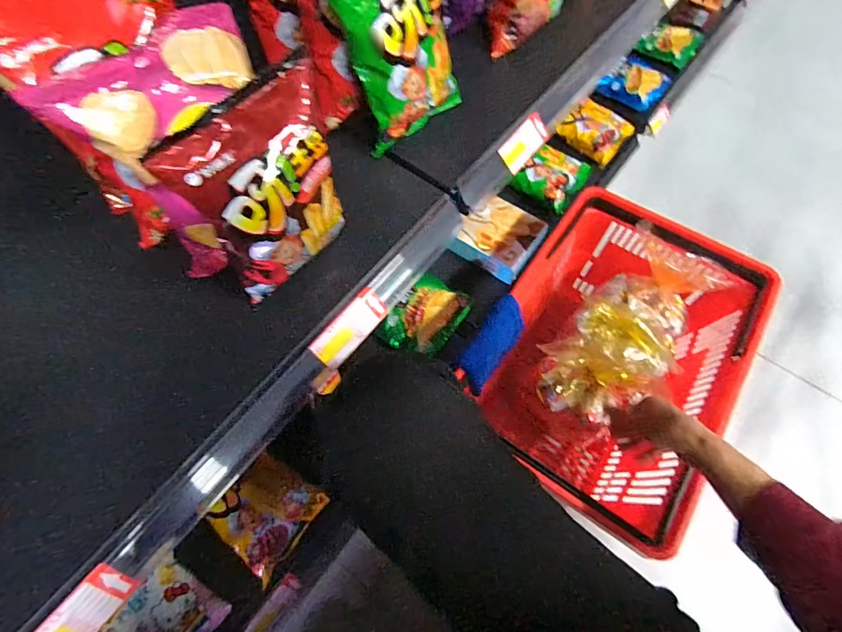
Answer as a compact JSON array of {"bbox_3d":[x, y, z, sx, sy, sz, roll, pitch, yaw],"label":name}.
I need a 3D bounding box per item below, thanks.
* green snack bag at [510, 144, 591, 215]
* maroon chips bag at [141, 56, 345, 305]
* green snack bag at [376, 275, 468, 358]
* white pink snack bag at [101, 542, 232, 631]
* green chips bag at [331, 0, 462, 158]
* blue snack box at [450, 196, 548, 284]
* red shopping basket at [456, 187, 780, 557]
[{"bbox_3d":[0.285,-0.309,0.902,0.128,0.052,0.132,34,69,16],"label":"green snack bag"},{"bbox_3d":[-0.135,-0.114,0.381,0.063,0.163,0.147,36,70,16],"label":"maroon chips bag"},{"bbox_3d":[0.009,0.000,0.777,0.113,0.041,0.161,34,69,16],"label":"green snack bag"},{"bbox_3d":[-0.355,0.413,0.561,0.129,0.034,0.128,35,69,16],"label":"white pink snack bag"},{"bbox_3d":[-0.017,-0.300,0.469,0.143,0.197,0.059,-31,51,-10],"label":"green chips bag"},{"bbox_3d":[0.159,-0.157,0.836,0.143,0.059,0.145,35,69,16],"label":"blue snack box"},{"bbox_3d":[0.292,0.081,0.715,0.326,0.261,0.471,33,69,15],"label":"red shopping basket"}]

